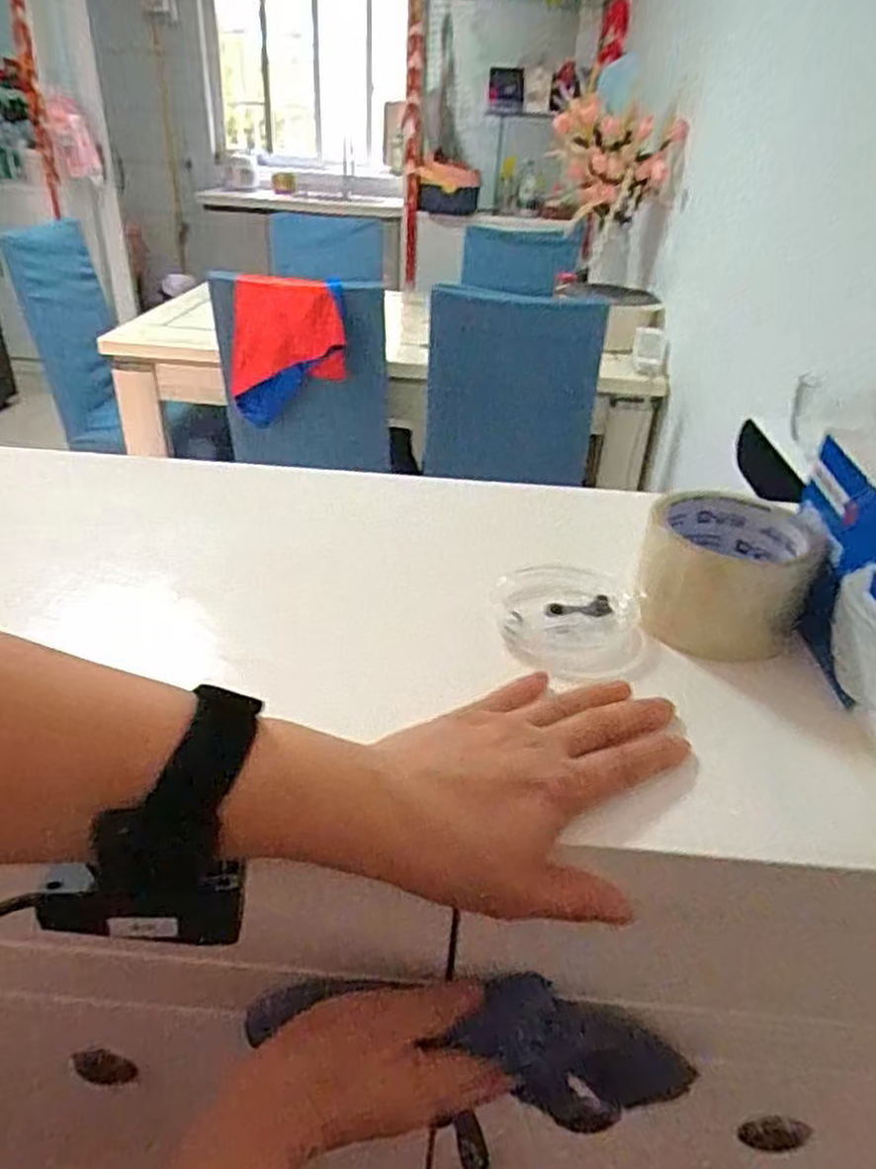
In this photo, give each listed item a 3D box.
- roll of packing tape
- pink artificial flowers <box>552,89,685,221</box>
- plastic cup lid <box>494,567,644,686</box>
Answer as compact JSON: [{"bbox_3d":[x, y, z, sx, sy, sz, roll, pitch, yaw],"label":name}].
[{"bbox_3d":[0.161,-0.008,0.414,0.086,0.061,0.083,11,33,13],"label":"roll of packing tape"},{"bbox_3d":[0.397,-0.938,1.646,0.256,0.220,0.174,15,34,19],"label":"pink artificial flowers"},{"bbox_3d":[0.072,0.017,0.408,0.079,0.017,0.091,3,32,0],"label":"plastic cup lid"}]

